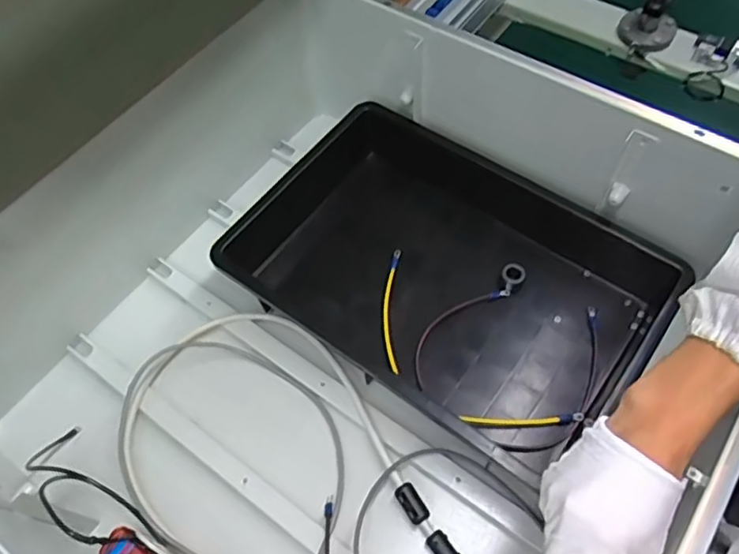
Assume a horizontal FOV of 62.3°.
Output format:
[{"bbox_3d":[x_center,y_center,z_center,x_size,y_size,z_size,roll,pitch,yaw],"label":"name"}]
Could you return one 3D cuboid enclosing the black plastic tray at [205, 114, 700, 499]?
[{"bbox_3d":[0.072,-0.003,0.692,0.457,0.086,0.291,33,66,20],"label":"black plastic tray"}]

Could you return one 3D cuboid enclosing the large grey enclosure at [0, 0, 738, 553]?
[{"bbox_3d":[-0.060,0.039,0.604,0.629,0.219,0.619,28,65,18],"label":"large grey enclosure"}]

